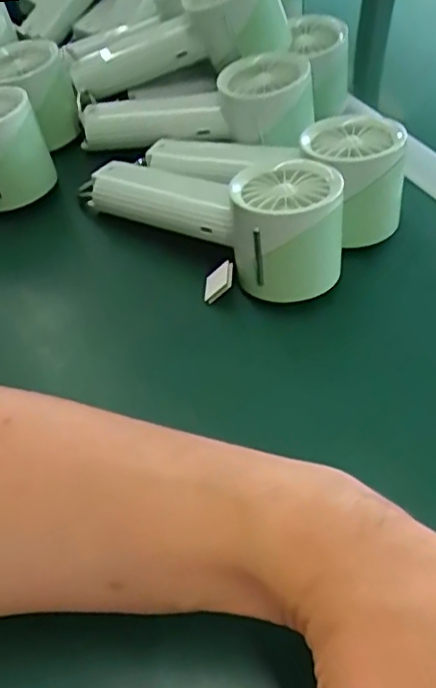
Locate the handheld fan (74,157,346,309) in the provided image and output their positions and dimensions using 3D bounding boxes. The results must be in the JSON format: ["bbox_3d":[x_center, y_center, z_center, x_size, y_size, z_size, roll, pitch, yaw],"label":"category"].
[{"bbox_3d":[-0.005,-0.091,0.377,0.173,0.058,0.060,31,57,26],"label":"handheld fan"}]

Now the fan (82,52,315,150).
[{"bbox_3d":[-0.013,-0.167,0.445,0.165,0.053,0.074,4,47,27],"label":"fan"}]

